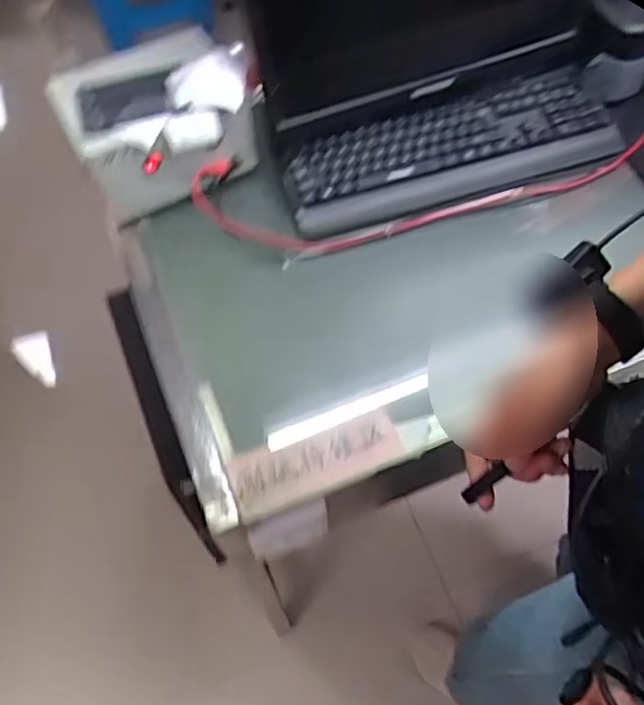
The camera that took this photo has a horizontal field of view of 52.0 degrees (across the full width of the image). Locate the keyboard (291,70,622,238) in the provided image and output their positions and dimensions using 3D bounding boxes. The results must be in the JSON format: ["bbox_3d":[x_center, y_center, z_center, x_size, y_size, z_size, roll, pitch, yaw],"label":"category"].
[{"bbox_3d":[0.171,-0.262,0.865,0.441,0.049,0.136,-17,60,-8],"label":"keyboard"}]

